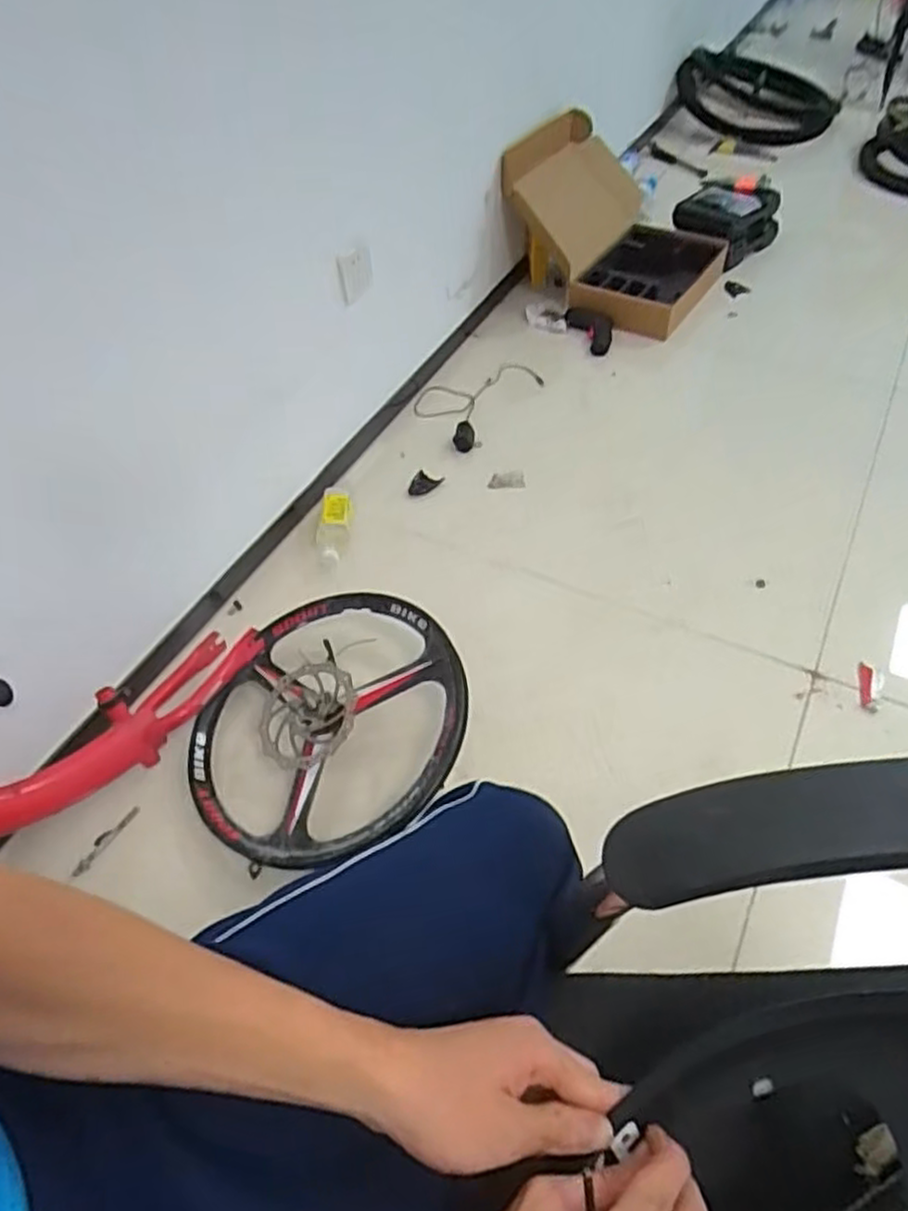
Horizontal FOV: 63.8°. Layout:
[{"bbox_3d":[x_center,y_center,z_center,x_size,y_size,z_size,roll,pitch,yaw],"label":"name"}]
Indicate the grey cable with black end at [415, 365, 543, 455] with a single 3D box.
[{"bbox_3d":[0.048,-0.467,1.631,0.206,0.018,0.303,31,60,26],"label":"grey cable with black end"}]

